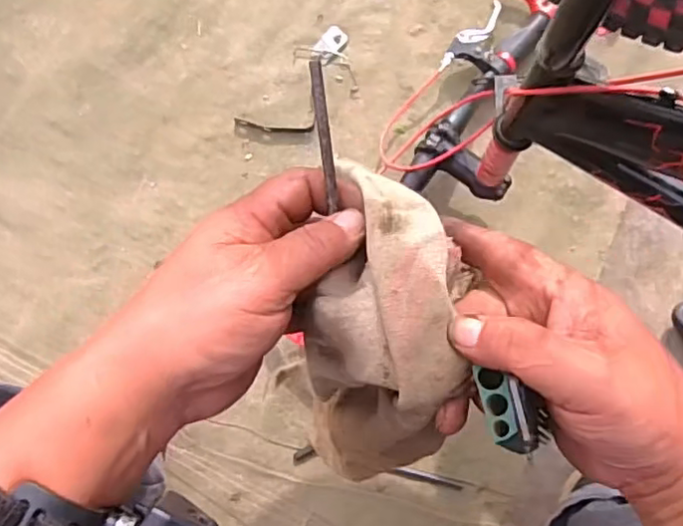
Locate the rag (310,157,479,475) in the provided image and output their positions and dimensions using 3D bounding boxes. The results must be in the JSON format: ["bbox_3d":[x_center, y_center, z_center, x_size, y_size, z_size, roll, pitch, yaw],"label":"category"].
[{"bbox_3d":[0.022,0.023,0.294,0.071,0.042,0.139,1,82,-2],"label":"rag"}]

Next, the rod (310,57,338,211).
[{"bbox_3d":[-0.008,-0.059,0.294,0.006,0.004,0.067,-9,107,-3],"label":"rod"}]

